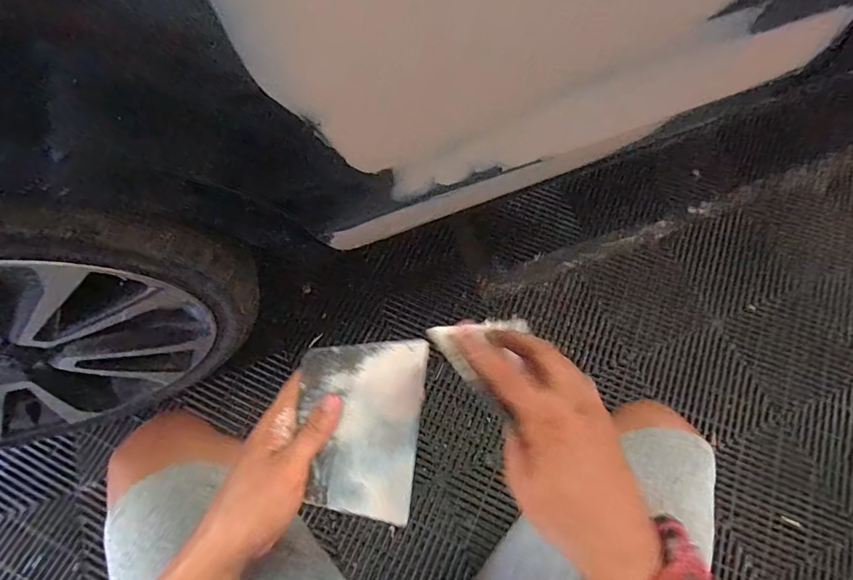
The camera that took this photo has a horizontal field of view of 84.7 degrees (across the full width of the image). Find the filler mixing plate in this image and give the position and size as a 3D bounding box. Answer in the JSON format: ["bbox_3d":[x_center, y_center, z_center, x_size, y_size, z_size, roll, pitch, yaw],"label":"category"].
[{"bbox_3d":[-0.053,0.110,0.378,0.096,0.004,0.138,8,82,-12],"label":"filler mixing plate"}]

